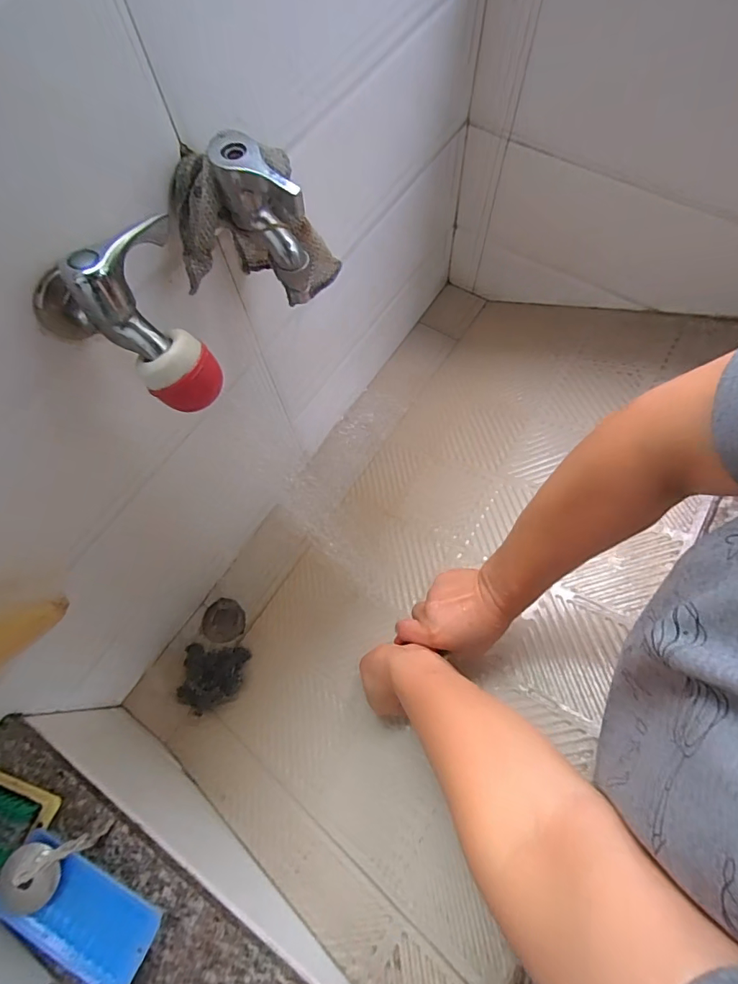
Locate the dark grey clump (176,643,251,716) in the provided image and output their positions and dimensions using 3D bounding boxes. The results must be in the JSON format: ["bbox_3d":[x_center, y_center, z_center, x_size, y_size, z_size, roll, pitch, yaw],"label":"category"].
[{"bbox_3d":[-0.210,0.244,0.596,0.082,0.050,0.082,3,69,3],"label":"dark grey clump"}]

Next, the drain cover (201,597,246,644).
[{"bbox_3d":[-0.209,0.186,0.661,0.060,0.005,0.060,8,69,5],"label":"drain cover"}]

